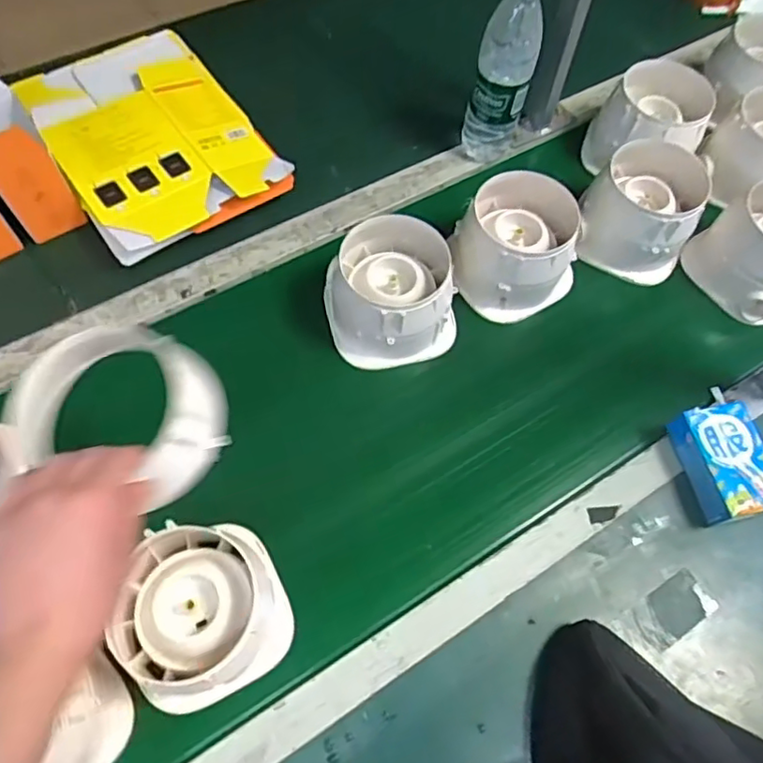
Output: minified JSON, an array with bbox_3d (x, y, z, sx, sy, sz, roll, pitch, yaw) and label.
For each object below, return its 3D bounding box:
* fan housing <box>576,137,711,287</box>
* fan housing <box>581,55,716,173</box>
[{"bbox_3d":[0.311,-0.204,0.731,0.133,0.109,0.139,1,64,-3],"label":"fan housing"},{"bbox_3d":[0.339,-0.329,0.802,0.116,0.102,0.098,-4,64,-5],"label":"fan housing"}]

